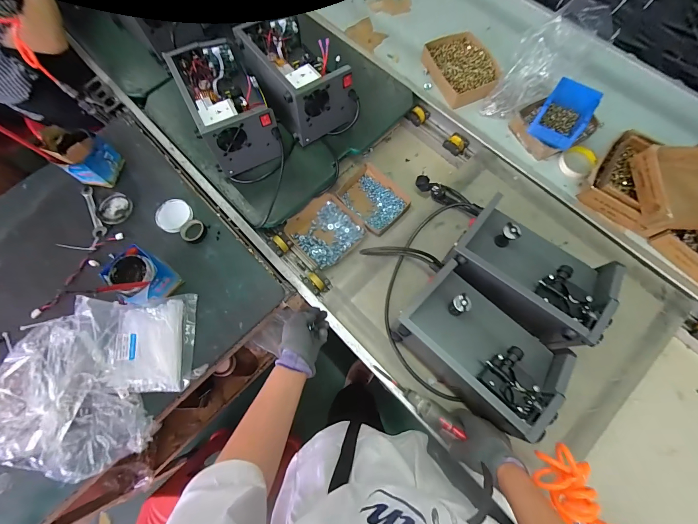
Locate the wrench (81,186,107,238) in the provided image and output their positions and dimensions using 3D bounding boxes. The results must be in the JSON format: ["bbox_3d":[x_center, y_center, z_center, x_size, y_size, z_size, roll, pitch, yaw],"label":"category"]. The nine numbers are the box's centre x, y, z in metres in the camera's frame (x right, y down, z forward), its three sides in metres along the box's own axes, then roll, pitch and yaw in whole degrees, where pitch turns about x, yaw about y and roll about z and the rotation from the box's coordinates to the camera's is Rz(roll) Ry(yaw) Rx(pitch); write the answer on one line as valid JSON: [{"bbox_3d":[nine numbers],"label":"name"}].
[{"bbox_3d":[-0.675,-0.139,0.794,0.032,0.012,0.175,-29,74,-7],"label":"wrench"}]

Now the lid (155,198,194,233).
[{"bbox_3d":[-0.450,-0.118,0.776,0.088,0.014,0.087,1,80,-5],"label":"lid"}]

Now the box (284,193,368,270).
[{"bbox_3d":[-0.062,-0.084,0.825,0.167,0.034,0.169,-41,75,-10],"label":"box"}]

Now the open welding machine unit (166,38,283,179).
[{"bbox_3d":[-0.307,-0.393,0.783,0.177,0.164,0.304,-24,73,-5],"label":"open welding machine unit"}]

